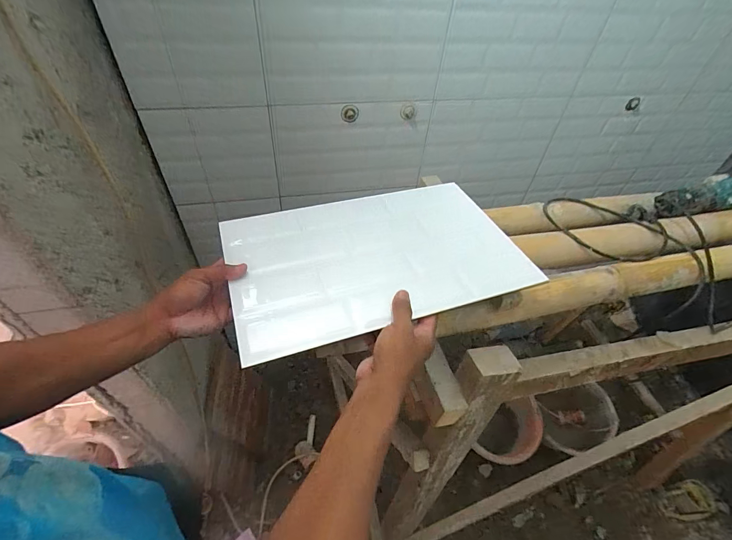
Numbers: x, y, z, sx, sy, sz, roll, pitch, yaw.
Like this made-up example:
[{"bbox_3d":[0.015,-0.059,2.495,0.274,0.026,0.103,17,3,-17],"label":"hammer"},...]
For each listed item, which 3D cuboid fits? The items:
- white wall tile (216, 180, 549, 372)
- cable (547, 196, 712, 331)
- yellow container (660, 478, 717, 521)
[{"bbox_3d":[0.010,-0.026,0.503,0.378,0.015,0.245,-13,49,-16],"label":"white wall tile"},{"bbox_3d":[0.536,-0.074,0.714,0.305,0.053,0.243,32,53,23],"label":"cable"},{"bbox_3d":[1.042,0.755,1.184,0.173,0.056,0.104,-8,48,-12],"label":"yellow container"}]

